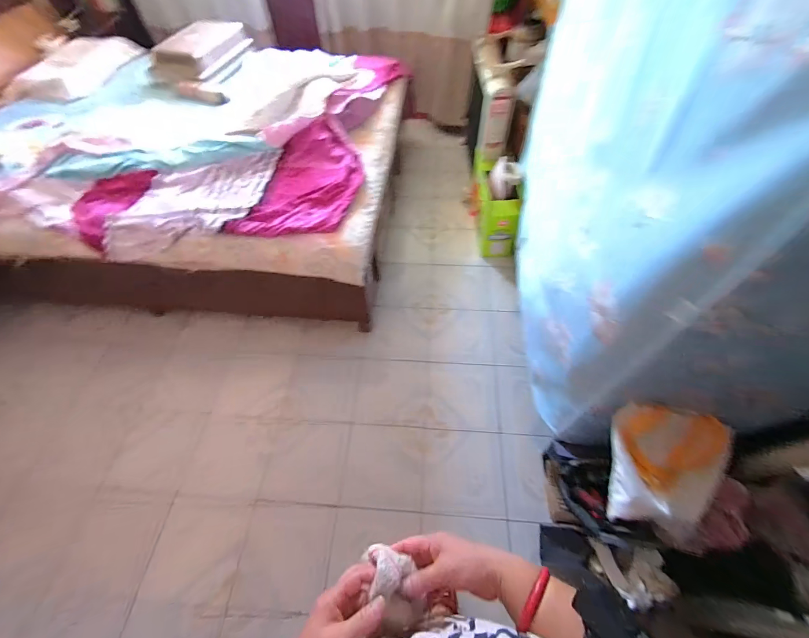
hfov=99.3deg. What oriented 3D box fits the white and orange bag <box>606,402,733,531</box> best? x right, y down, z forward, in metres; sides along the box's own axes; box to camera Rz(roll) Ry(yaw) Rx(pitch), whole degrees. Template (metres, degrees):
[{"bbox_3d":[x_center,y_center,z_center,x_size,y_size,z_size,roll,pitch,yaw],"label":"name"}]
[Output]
[{"bbox_3d":[0.628,0.352,0.795,0.248,0.295,0.096,4,12,7],"label":"white and orange bag"}]

